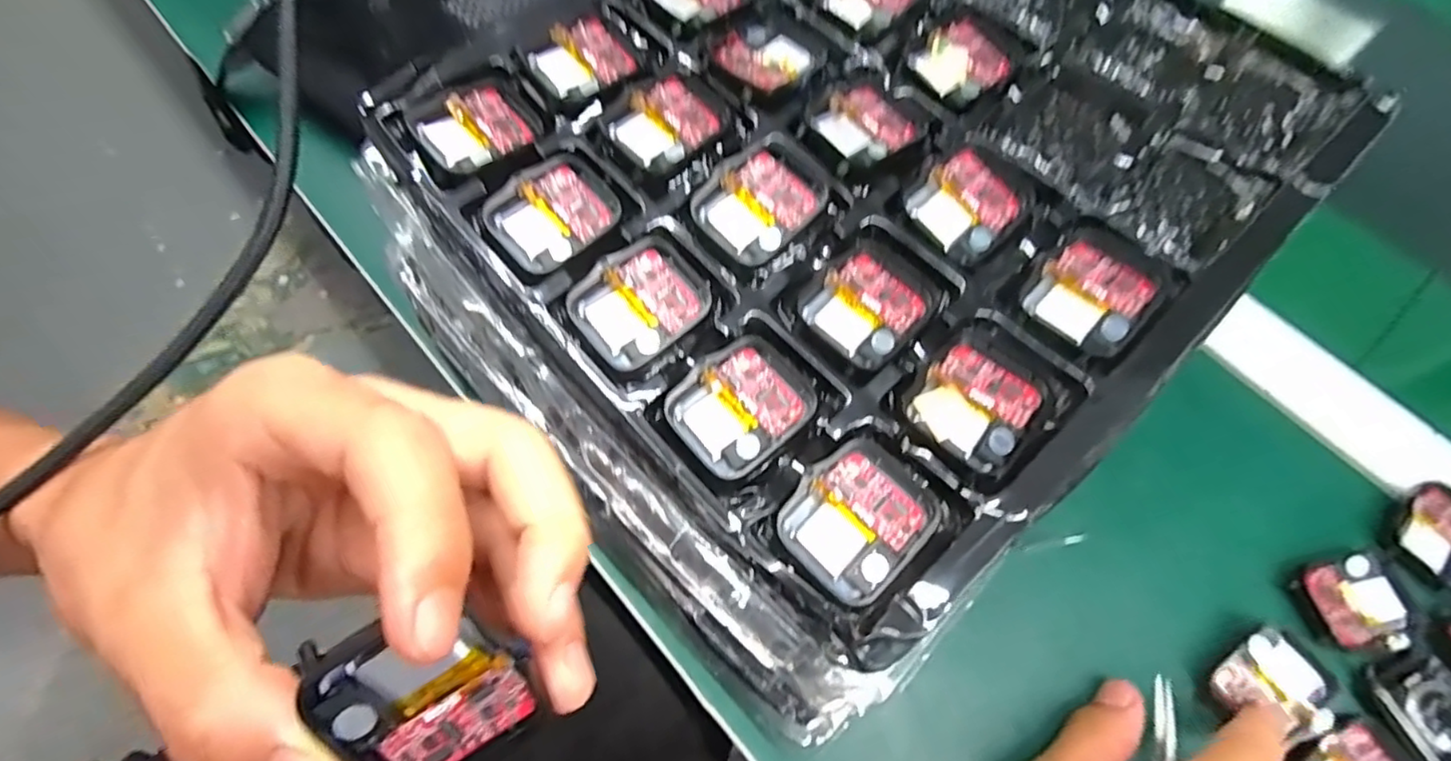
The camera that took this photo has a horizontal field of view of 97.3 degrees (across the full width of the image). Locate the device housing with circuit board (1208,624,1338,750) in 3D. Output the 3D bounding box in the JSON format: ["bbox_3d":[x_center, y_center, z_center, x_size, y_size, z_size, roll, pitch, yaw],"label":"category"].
[{"bbox_3d":[0.224,0.125,0.261,0.043,0.009,0.037,-23,70,-10],"label":"device housing with circuit board"}]

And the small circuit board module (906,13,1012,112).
[{"bbox_3d":[0.096,-0.130,0.262,0.040,0.005,0.036,-37,73,-15],"label":"small circuit board module"}]

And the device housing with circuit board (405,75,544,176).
[{"bbox_3d":[-0.093,-0.096,0.242,0.043,0.008,0.037,-37,73,-14],"label":"device housing with circuit board"}]

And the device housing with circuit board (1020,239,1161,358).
[{"bbox_3d":[0.123,-0.028,0.215,0.037,0.007,0.034,-42,74,-16],"label":"device housing with circuit board"}]

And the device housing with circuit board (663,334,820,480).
[{"bbox_3d":[0.005,0.009,0.207,0.042,0.007,0.036,-35,73,-14],"label":"device housing with circuit board"}]

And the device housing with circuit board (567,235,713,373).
[{"bbox_3d":[-0.028,-0.027,0.219,0.044,0.009,0.036,-37,73,-14],"label":"device housing with circuit board"}]

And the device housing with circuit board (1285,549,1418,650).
[{"bbox_3d":[0.271,0.095,0.274,0.046,0.004,0.036,-11,68,-6],"label":"device housing with circuit board"}]

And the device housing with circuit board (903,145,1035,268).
[{"bbox_3d":[0.089,-0.065,0.233,0.040,0.009,0.035,-40,74,-15],"label":"device housing with circuit board"}]

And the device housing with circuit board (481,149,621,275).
[{"bbox_3d":[-0.062,-0.061,0.232,0.044,0.009,0.036,-35,73,-14],"label":"device housing with circuit board"}]

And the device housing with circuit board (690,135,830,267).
[{"bbox_3d":[0.014,-0.065,0.231,0.045,0.009,0.038,-41,74,-16],"label":"device housing with circuit board"}]

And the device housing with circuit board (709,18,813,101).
[{"bbox_3d":[0.015,-0.129,0.256,0.037,0.006,0.039,-42,74,-16],"label":"device housing with circuit board"}]

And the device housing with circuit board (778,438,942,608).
[{"bbox_3d":[0.040,0.042,0.193,0.042,0.007,0.036,-42,74,-16],"label":"device housing with circuit board"}]

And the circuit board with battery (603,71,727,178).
[{"bbox_3d":[-0.023,-0.097,0.241,0.039,0.006,0.034,-37,73,-15],"label":"circuit board with battery"}]

